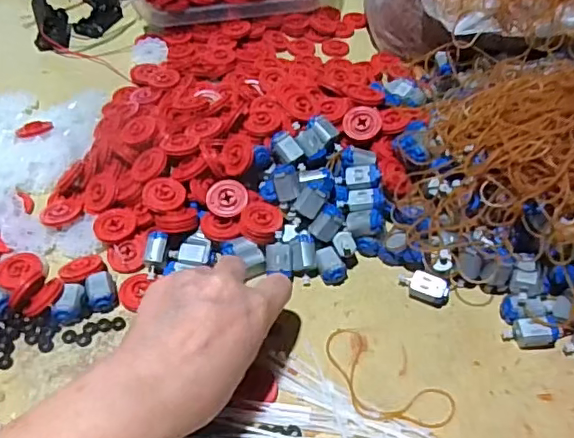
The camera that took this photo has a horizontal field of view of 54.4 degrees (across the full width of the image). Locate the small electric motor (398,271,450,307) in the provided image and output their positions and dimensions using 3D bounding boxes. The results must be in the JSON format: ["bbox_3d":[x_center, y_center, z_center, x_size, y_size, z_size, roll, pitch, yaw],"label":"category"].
[{"bbox_3d":[0.102,0.051,0.417,0.038,0.016,0.018,26,52,20],"label":"small electric motor"}]

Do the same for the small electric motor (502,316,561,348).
[{"bbox_3d":[0.174,0.080,0.392,0.036,0.016,0.017,-3,48,-4],"label":"small electric motor"}]

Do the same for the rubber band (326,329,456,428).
[{"bbox_3d":[0.061,0.108,0.368,0.095,0.004,0.049,34,55,25],"label":"rubber band"}]

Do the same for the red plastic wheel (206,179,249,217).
[{"bbox_3d":[-0.048,-0.016,0.445,0.032,0.006,0.030,0,74,1],"label":"red plastic wheel"}]

